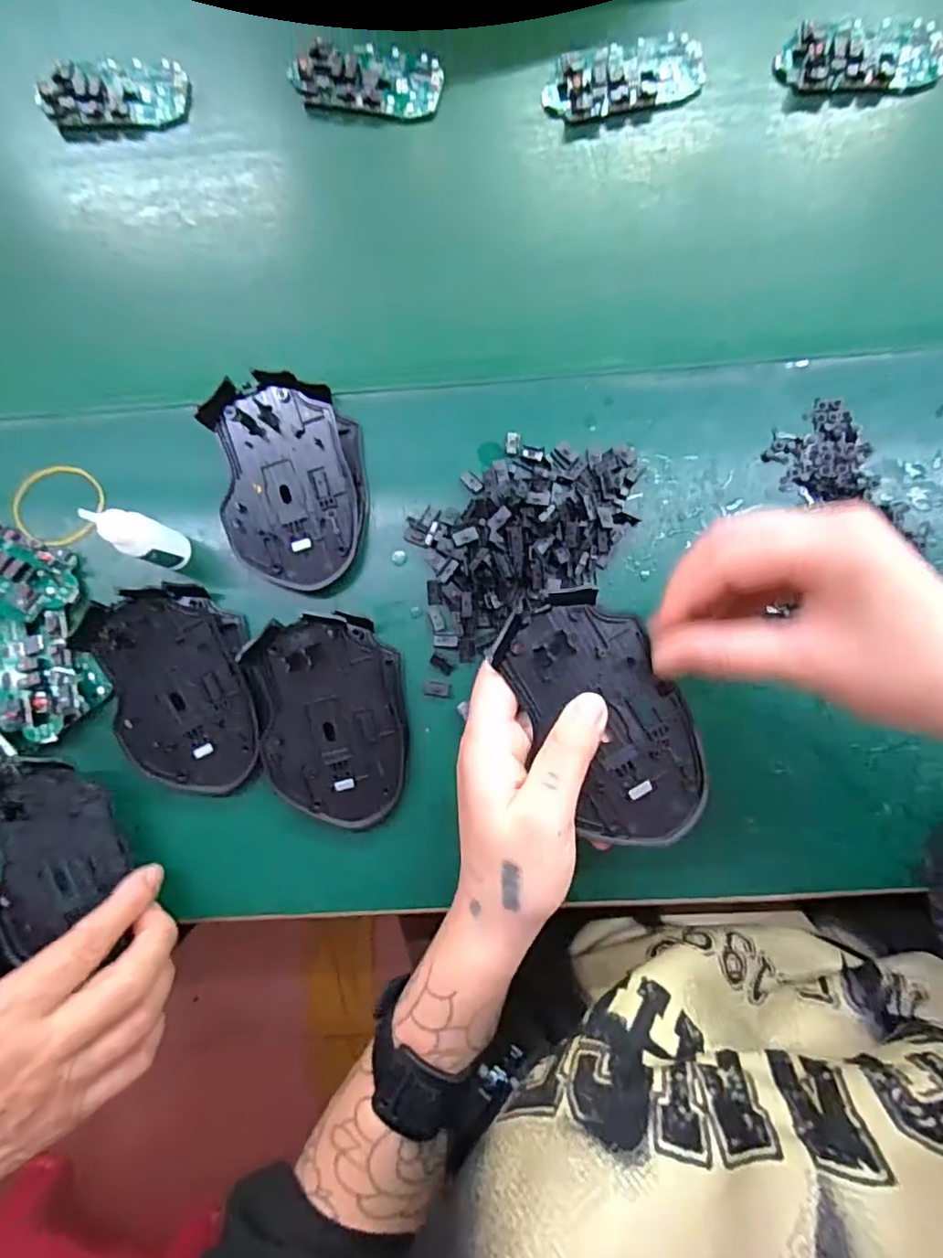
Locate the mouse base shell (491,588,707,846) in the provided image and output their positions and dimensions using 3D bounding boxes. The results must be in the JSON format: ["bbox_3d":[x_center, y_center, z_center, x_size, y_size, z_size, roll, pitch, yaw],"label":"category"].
[{"bbox_3d":[0.062,0.039,0.267,0.063,0.009,0.113,-26,82,-1],"label":"mouse base shell"}]

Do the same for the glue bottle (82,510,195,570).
[{"bbox_3d":[-0.172,-0.047,0.321,0.017,0.080,0.021,27,86,5],"label":"glue bottle"}]

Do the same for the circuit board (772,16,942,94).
[{"bbox_3d":[0.241,-0.355,0.370,0.099,0.015,0.047,-7,84,2],"label":"circuit board"}]

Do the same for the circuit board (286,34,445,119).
[{"bbox_3d":[-0.068,-0.353,0.384,0.096,0.014,0.044,8,84,4],"label":"circuit board"}]

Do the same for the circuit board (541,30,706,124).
[{"bbox_3d":[0.095,-0.347,0.378,0.098,0.012,0.045,-10,83,2],"label":"circuit board"}]

